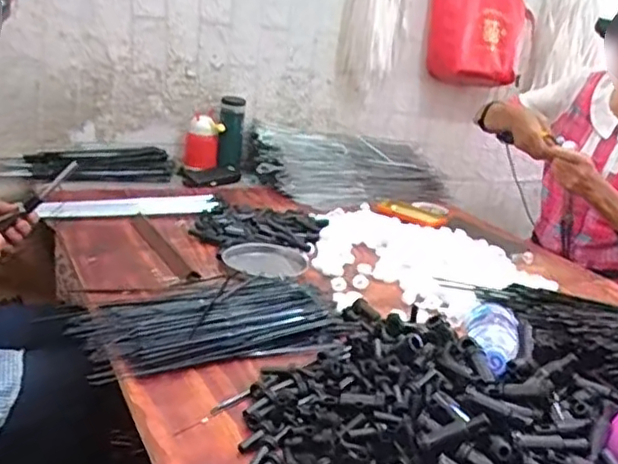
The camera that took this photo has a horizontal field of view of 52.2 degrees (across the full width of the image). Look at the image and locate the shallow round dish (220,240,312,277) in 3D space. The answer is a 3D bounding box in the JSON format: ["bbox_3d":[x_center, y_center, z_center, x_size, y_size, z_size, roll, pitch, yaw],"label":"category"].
[{"bbox_3d":[-0.064,0.042,1.015,0.145,0.015,0.138,7,19,-2],"label":"shallow round dish"}]

